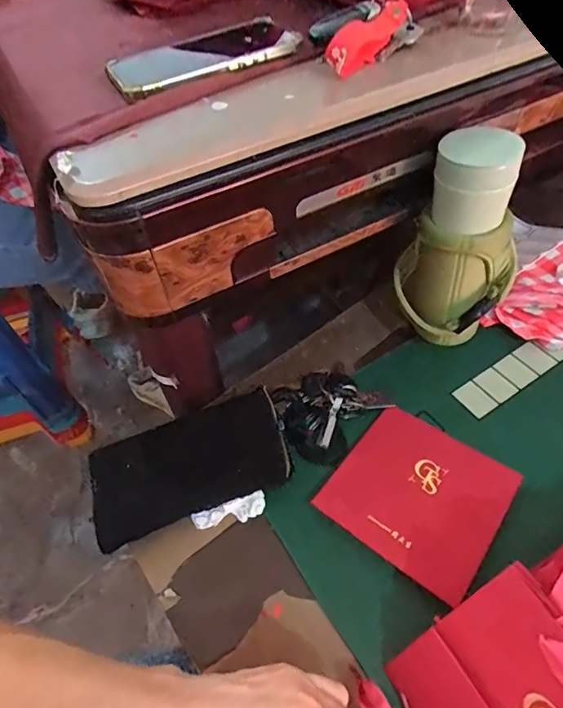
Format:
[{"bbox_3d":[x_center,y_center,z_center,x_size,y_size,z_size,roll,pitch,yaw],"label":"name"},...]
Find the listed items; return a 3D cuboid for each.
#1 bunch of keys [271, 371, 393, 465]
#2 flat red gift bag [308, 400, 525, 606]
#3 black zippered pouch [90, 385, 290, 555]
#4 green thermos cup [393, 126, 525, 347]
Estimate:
[{"bbox_3d":[0.044,0.053,0.476,0.099,0.032,0.092,-34,57,-21],"label":"bunch of keys"},{"bbox_3d":[0.127,0.127,0.426,0.139,0.011,0.138,31,60,25],"label":"flat red gift bag"},{"bbox_3d":[-0.092,0.108,0.455,0.193,0.011,0.104,-22,58,-1],"label":"black zippered pouch"},{"bbox_3d":[0.174,-0.095,0.467,0.111,0.229,0.073,14,54,15],"label":"green thermos cup"}]

